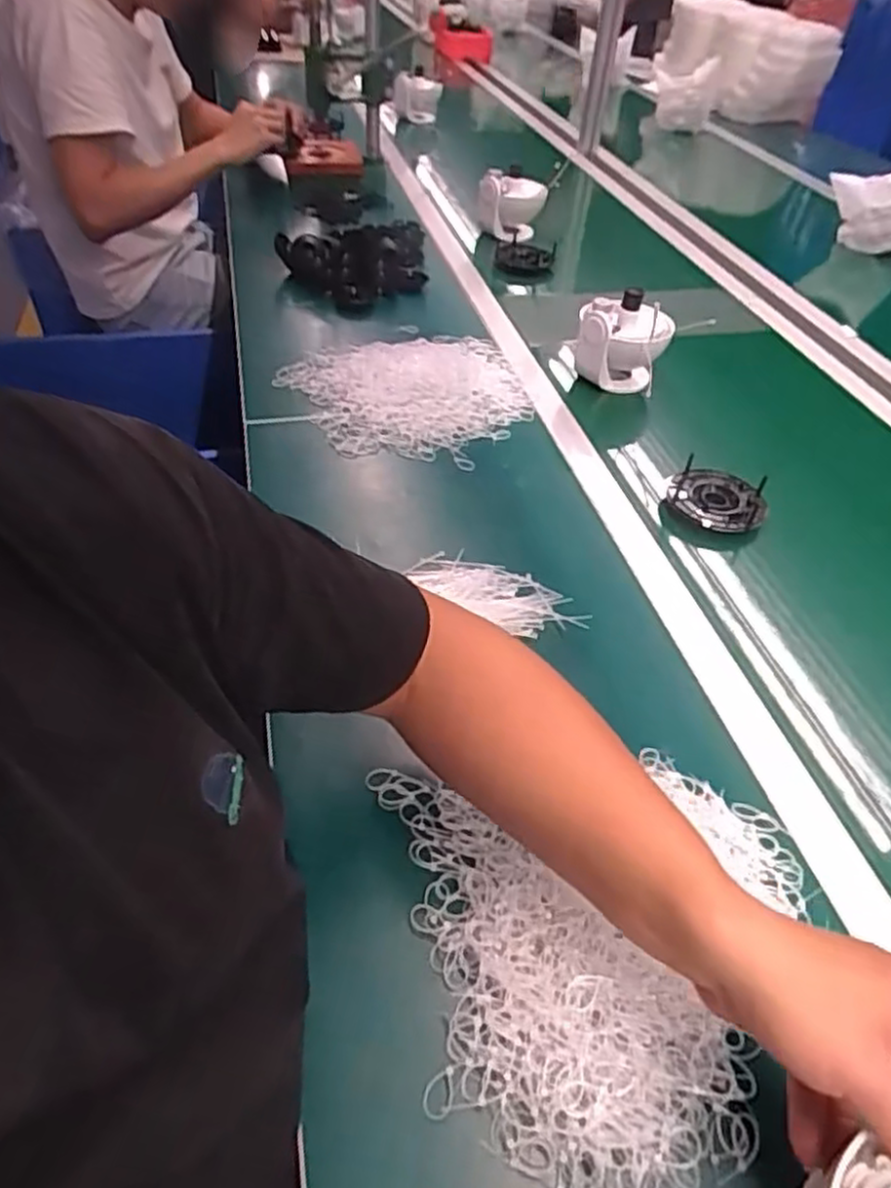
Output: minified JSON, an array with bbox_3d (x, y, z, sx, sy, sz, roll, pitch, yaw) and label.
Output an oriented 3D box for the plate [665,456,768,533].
[{"bbox_3d":[0.289,-0.102,0.782,0.100,0.034,0.088,23,49,17],"label":"plate"}]

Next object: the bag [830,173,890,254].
[{"bbox_3d":[0.828,-0.758,1.390,0.184,0.178,0.126,26,50,20],"label":"bag"}]

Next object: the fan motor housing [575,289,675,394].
[{"bbox_3d":[0.224,-0.313,0.936,0.110,0.130,0.087,15,47,10],"label":"fan motor housing"}]

